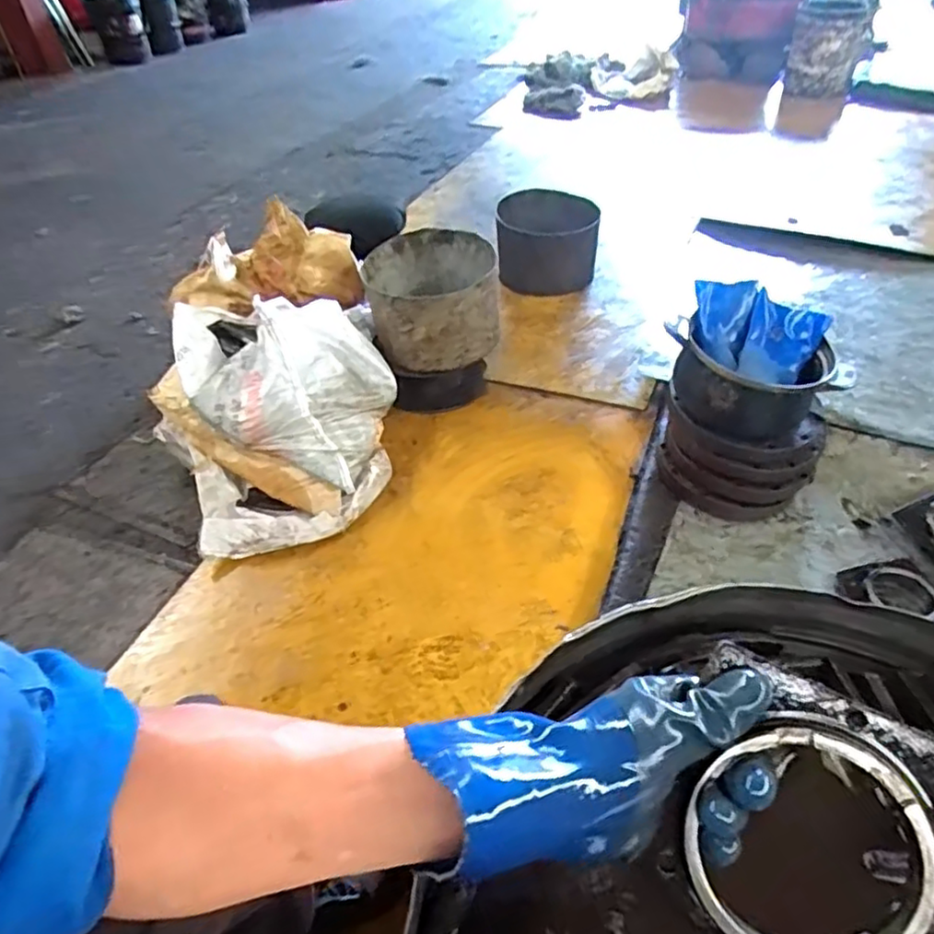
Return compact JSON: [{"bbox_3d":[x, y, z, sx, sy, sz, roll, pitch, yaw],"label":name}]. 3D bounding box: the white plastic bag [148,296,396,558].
[{"bbox_3d":[-0.362,-0.096,1.255,0.443,0.280,0.429,-9,44,-7],"label":"white plastic bag"}]

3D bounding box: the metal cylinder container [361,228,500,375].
[{"bbox_3d":[-0.071,-0.367,1.446,0.280,0.178,0.270,-11,44,-9],"label":"metal cylinder container"}]

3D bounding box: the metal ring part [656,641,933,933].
[{"bbox_3d":[0.183,0.189,0.341,0.146,0.019,0.143,19,88,16],"label":"metal ring part"}]

